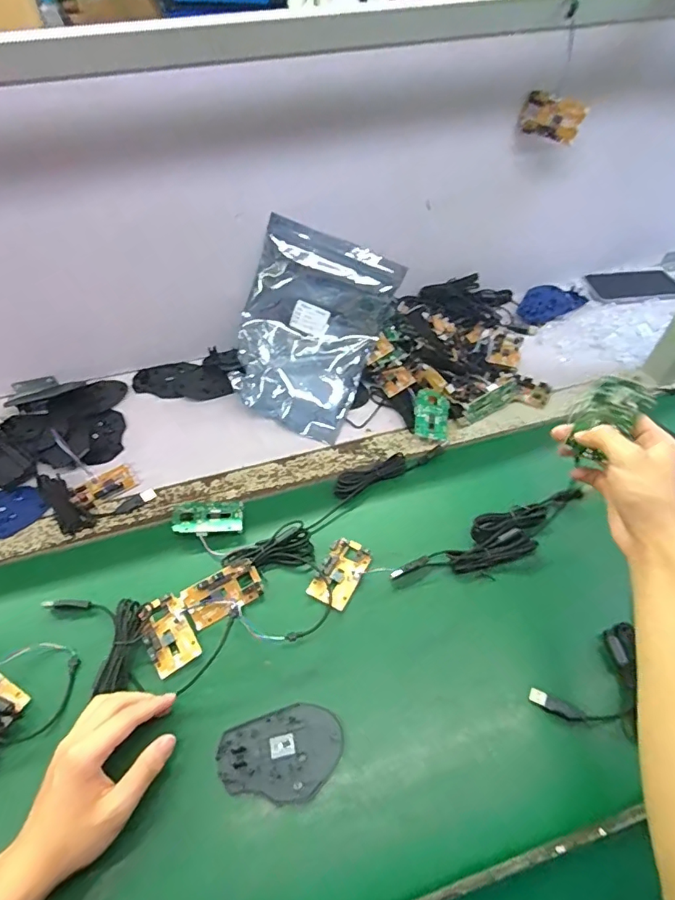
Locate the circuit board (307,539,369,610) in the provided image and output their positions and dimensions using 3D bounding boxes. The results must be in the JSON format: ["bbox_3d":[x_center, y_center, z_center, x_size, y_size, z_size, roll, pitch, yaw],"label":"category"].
[{"bbox_3d":[0.003,0.133,0.535,0.044,0.012,0.075,24,55,17],"label":"circuit board"}]

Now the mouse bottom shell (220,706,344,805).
[{"bbox_3d":[-0.049,0.268,0.433,0.106,0.004,0.069,-10,52,-9],"label":"mouse bottom shell"}]

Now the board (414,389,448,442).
[{"bbox_3d":[0.127,-0.048,0.667,0.045,0.004,0.077,9,60,-5],"label":"board"}]

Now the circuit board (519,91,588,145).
[{"bbox_3d":[0.278,-0.430,0.637,0.079,0.047,0.018,14,51,7],"label":"circuit board"}]

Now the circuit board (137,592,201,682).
[{"bbox_3d":[-0.171,0.183,0.496,0.045,0.013,0.075,-24,55,-19],"label":"circuit board"}]

